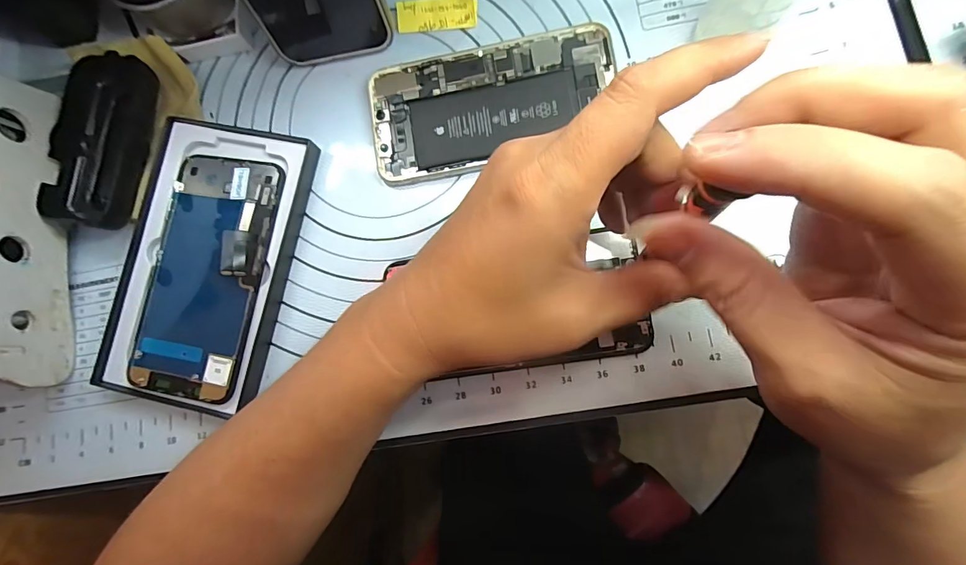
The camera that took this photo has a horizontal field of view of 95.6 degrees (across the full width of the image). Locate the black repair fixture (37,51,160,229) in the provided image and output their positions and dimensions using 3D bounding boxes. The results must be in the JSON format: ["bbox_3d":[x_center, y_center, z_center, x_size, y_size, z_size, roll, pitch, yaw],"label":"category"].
[{"bbox_3d":[-0.241,-0.089,0.278,0.053,0.018,0.106,1,82,7],"label":"black repair fixture"}]

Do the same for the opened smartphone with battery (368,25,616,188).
[{"bbox_3d":[0.004,-0.109,0.264,0.146,0.005,0.074,-14,80,5],"label":"opened smartphone with battery"}]

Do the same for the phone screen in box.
[{"bbox_3d":[-0.168,-0.013,0.262,0.098,0.027,0.167,9,83,8],"label":"phone screen in box"}]

